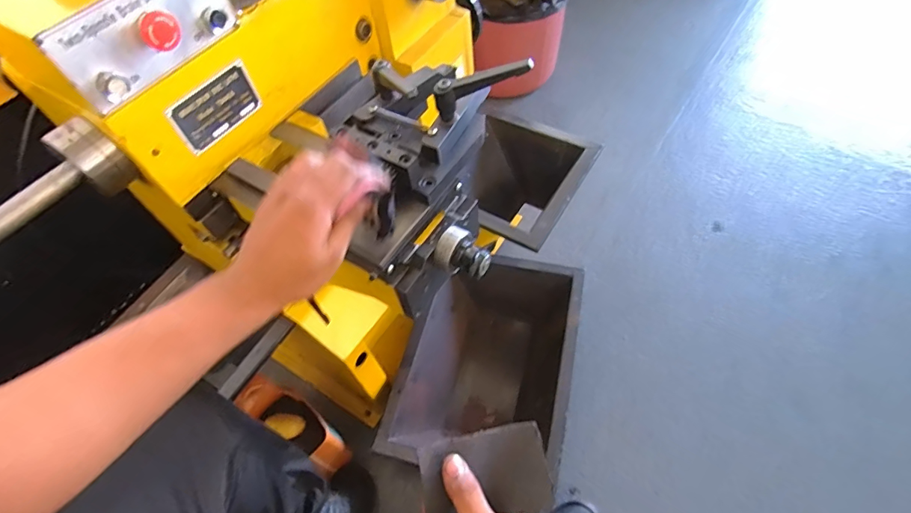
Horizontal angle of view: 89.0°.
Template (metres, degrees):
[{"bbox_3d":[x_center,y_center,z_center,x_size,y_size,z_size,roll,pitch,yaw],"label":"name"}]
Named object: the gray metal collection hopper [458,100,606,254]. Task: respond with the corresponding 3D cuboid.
[{"bbox_3d":[0.120,-0.136,0.968,0.255,0.140,0.295,25,61,21],"label":"gray metal collection hopper"}]

